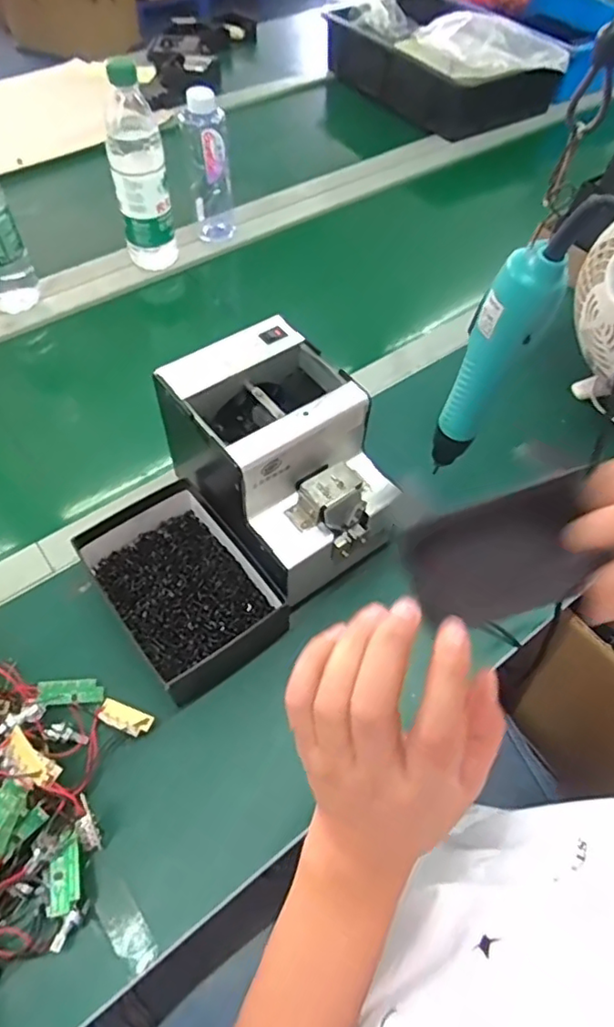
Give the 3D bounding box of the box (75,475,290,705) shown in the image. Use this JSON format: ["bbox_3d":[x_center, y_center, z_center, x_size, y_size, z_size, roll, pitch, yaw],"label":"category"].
[{"bbox_3d":[-0.108,0.059,0.503,0.117,0.052,0.173,-32,63,-22],"label":"box"}]

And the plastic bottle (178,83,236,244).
[{"bbox_3d":[-0.130,-0.453,0.774,0.059,0.165,0.053,-9,56,-8],"label":"plastic bottle"}]

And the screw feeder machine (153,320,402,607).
[{"bbox_3d":[-0.019,-0.046,0.495,0.125,0.117,0.187,-32,62,-21],"label":"screw feeder machine"}]

